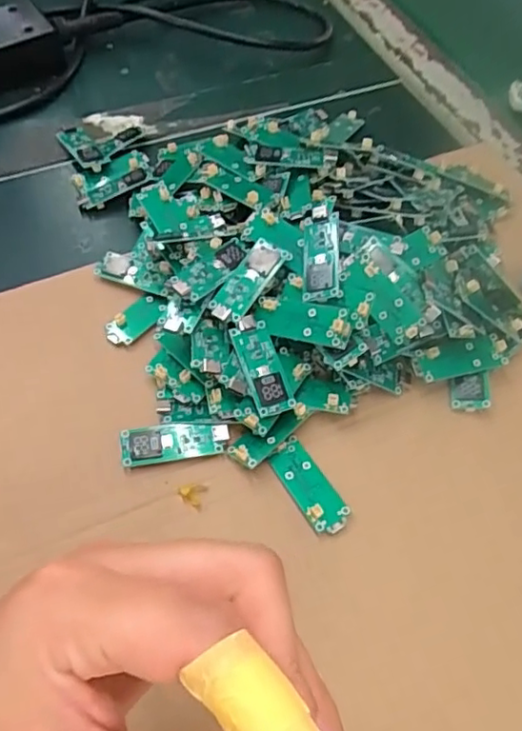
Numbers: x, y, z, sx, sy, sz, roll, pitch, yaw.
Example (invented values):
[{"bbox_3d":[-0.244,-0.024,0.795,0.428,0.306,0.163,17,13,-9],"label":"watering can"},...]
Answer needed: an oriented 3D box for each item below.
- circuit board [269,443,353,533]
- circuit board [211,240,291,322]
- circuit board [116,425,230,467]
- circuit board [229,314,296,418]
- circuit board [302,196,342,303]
[{"bbox_3d":[0.023,0.058,0.286,0.021,0.007,0.046,-29,63,-19],"label":"circuit board"},{"bbox_3d":[-0.006,-0.044,0.309,0.017,0.004,0.051,35,73,10],"label":"circuit board"},{"bbox_3d":[-0.042,0.037,0.293,0.051,0.006,0.019,-9,58,-8],"label":"circuit board"},{"bbox_3d":[0.000,0.000,0.299,0.020,0.005,0.050,-17,72,-12],"label":"circuit board"},{"bbox_3d":[0.031,-0.058,0.310,0.020,0.007,0.054,-9,67,21],"label":"circuit board"}]

